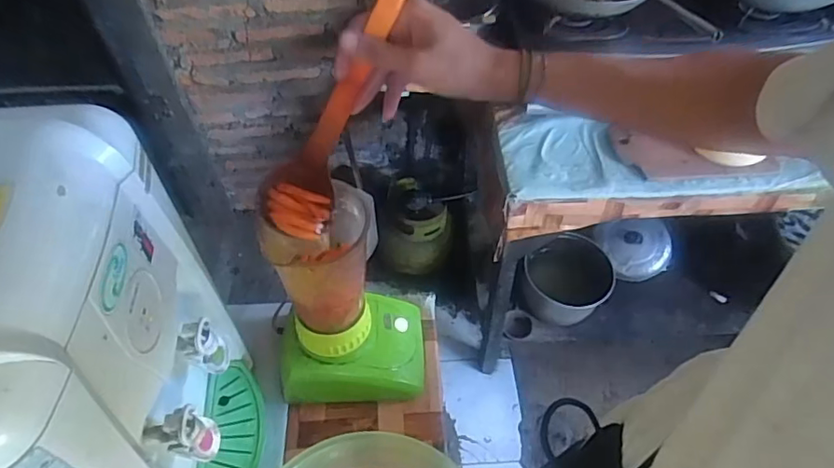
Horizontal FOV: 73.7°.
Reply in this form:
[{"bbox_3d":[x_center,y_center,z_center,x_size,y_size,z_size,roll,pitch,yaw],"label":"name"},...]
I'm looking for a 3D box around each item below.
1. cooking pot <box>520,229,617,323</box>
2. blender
[{"bbox_3d":[0.424,0.118,1.571,0.238,0.135,0.258,0,52,1],"label":"cooking pot"},{"bbox_3d":[-0.090,0.088,0.716,0.188,0.315,0.137,-2,52,0],"label":"blender"}]

